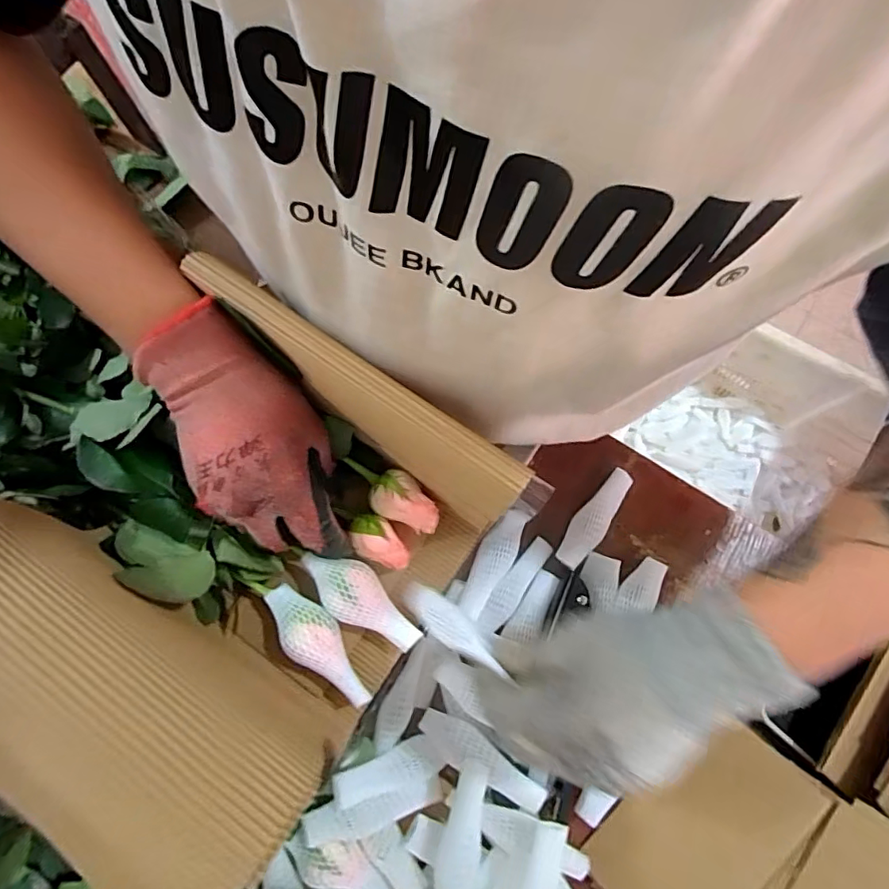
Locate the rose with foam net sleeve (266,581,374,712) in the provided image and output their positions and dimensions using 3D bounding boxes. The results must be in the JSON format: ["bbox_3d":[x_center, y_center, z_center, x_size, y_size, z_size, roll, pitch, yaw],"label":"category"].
[{"bbox_3d":[-0.074,0.118,0.322,0.028,0.031,0.081,-31,78,-7],"label":"rose with foam net sleeve"}]

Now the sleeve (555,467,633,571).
[{"bbox_3d":[0.114,0.055,0.408,0.024,0.011,0.086,40,79,9],"label":"sleeve"}]

